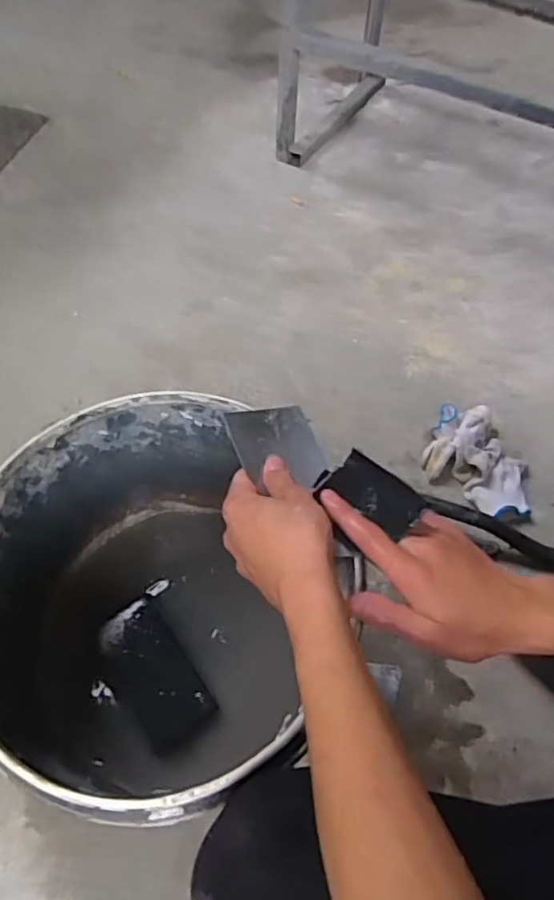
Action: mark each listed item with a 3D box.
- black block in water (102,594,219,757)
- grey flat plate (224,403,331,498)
[{"bbox_3d":[-0.125,0.215,0.592,0.075,0.019,0.140,-32,63,-17],"label":"black block in water"},{"bbox_3d":[0.000,-0.004,0.484,0.067,0.004,0.072,-8,60,-22],"label":"grey flat plate"}]

